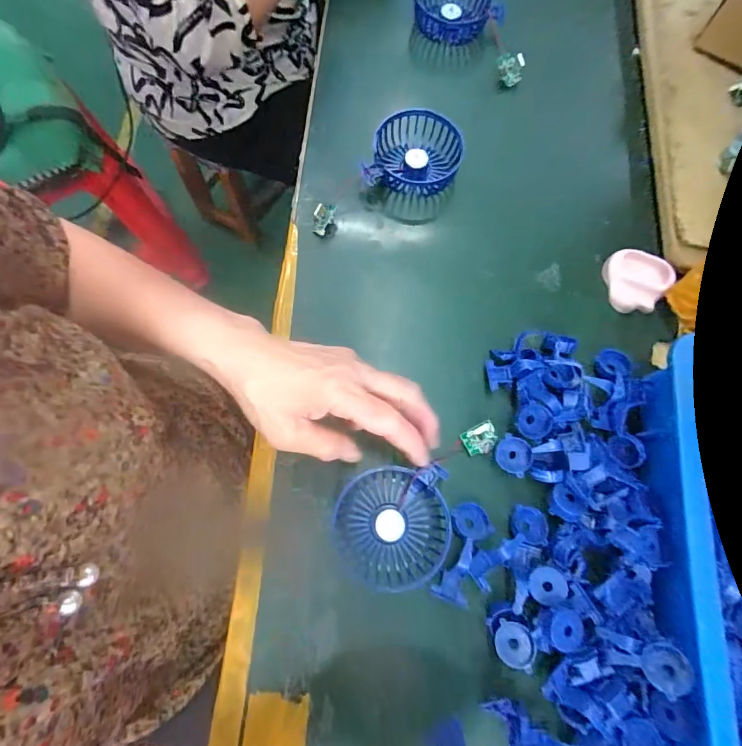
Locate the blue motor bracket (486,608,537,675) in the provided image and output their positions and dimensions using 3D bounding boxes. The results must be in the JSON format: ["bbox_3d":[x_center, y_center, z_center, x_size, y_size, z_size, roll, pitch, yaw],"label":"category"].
[{"bbox_3d":[0.104,0.198,0.312,0.027,0.016,0.039,-34,80,-12],"label":"blue motor bracket"}]

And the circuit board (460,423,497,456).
[{"bbox_3d":[0.095,0.058,0.365,0.030,0.007,0.023,-23,78,-10],"label":"circuit board"}]

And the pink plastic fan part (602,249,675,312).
[{"bbox_3d":[0.255,-0.090,0.410,0.058,0.017,0.060,39,76,6],"label":"pink plastic fan part"}]

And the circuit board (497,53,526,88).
[{"bbox_3d":[0.159,-0.349,0.480,0.025,0.024,0.027,-8,75,-2],"label":"circuit board"}]

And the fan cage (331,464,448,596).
[{"bbox_3d":[0.015,0.124,0.338,0.091,0.024,0.091,-1,75,-5],"label":"fan cage"}]

